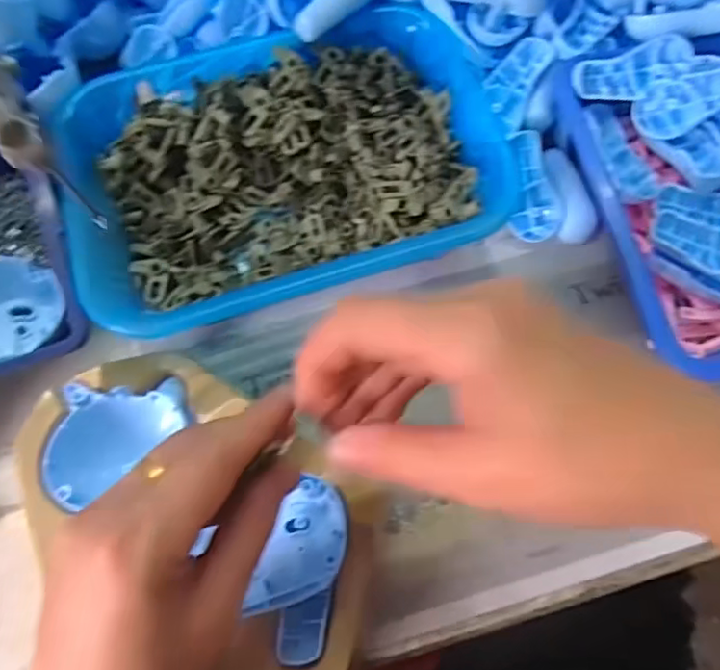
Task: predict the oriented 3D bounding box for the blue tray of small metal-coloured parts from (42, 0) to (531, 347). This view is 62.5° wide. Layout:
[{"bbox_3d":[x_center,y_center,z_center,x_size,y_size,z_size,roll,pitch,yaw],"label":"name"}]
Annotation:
[{"bbox_3d":[-0.043,-0.108,0.377,0.264,0.053,0.193,-12,70,-3],"label":"blue tray of small metal-coloured parts"}]

